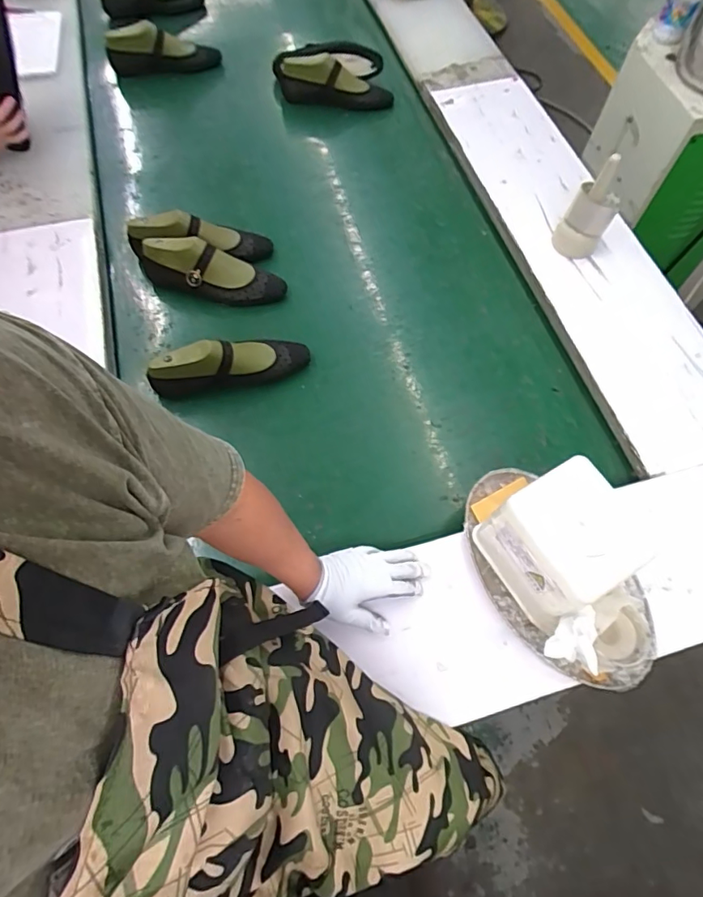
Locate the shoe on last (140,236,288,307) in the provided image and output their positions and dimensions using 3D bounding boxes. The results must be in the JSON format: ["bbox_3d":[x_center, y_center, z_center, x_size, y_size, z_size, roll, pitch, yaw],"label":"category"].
[{"bbox_3d":[-0.290,-0.374,1.026,0.305,0.084,0.098,13,65,6],"label":"shoe on last"}]

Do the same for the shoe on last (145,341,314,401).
[{"bbox_3d":[-0.219,-0.160,0.910,0.278,0.084,0.087,-18,66,-9],"label":"shoe on last"}]

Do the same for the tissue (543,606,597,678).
[{"bbox_3d":[0.280,0.237,0.612,0.056,0.048,0.061,29,68,13],"label":"tissue"}]

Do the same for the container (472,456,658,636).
[{"bbox_3d":[0.278,0.125,0.670,0.135,0.151,0.146,-30,68,-14],"label":"container"}]

